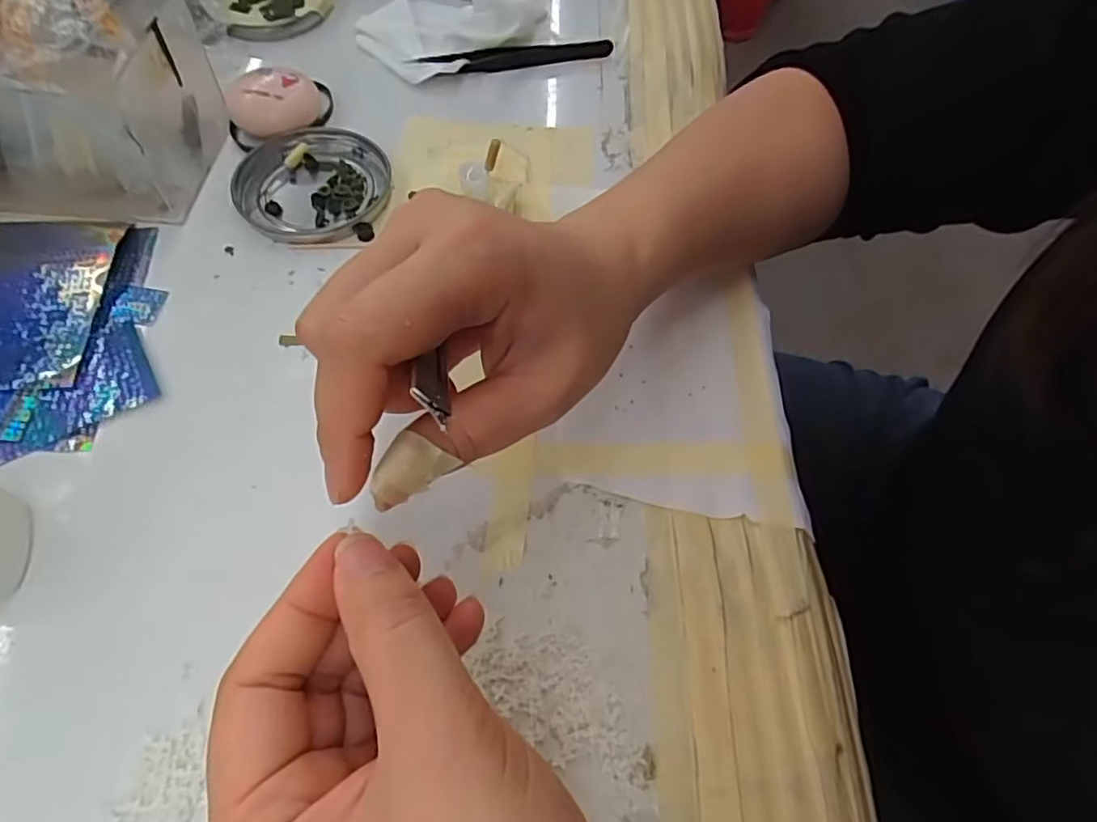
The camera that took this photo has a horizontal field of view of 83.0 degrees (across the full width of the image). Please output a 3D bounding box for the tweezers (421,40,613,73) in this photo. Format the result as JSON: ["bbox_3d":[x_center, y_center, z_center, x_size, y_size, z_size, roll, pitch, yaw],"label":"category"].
[{"bbox_3d":[-0.017,-0.222,0.389,0.117,0.009,0.016,-7,61,-7],"label":"tweezers"}]

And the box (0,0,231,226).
[{"bbox_3d":[-0.269,-0.157,0.304,0.180,0.074,0.097,2,61,-1],"label":"box"}]

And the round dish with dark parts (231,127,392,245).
[{"bbox_3d":[-0.124,-0.120,0.328,0.076,0.010,0.074,1,61,-2],"label":"round dish with dark parts"}]

